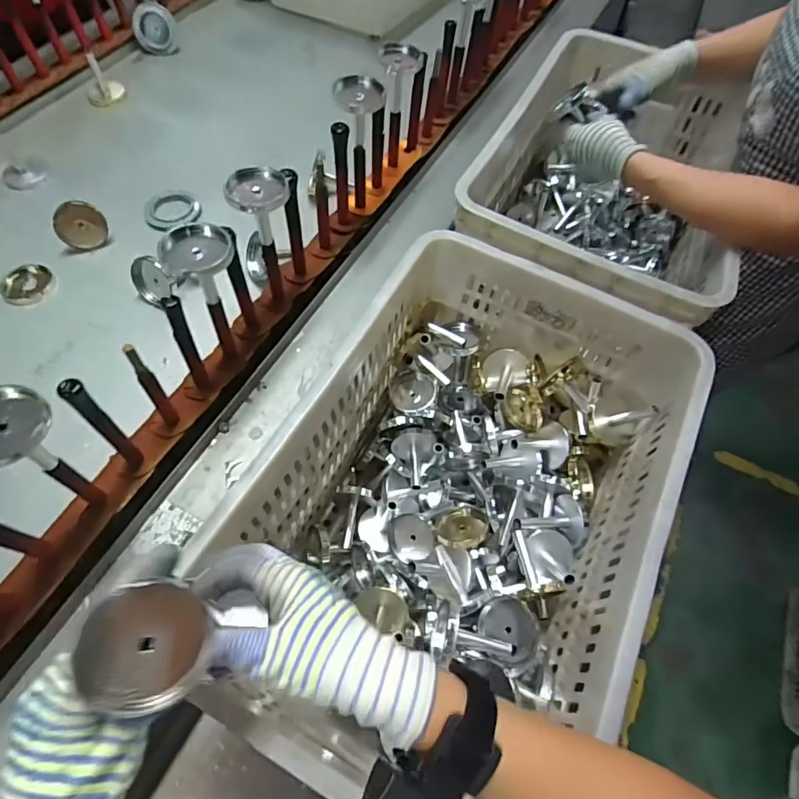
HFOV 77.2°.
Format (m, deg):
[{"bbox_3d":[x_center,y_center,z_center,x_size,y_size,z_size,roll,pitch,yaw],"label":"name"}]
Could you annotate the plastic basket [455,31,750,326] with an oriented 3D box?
[{"bbox_3d":[0.326,-0.308,0.842,0.341,0.283,0.540,23,61,11],"label":"plastic basket"}]

